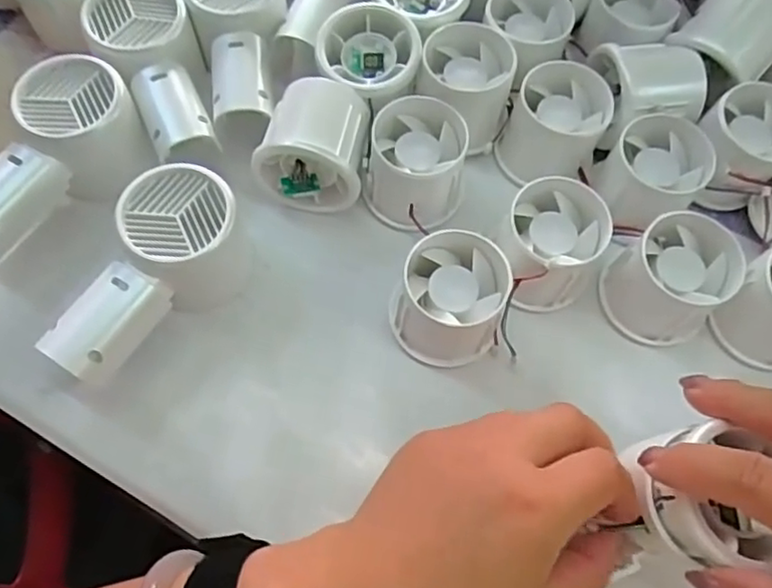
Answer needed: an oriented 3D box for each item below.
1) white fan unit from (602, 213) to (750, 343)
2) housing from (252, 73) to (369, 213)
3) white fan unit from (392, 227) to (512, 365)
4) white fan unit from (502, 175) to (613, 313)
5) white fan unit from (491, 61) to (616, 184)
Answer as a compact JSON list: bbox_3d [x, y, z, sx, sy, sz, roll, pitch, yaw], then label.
[{"bbox_3d":[0.148,-0.007,0.329,0.053,0.051,0.054,1,67,-3],"label":"white fan unit"},{"bbox_3d":[-0.037,-0.081,0.347,0.054,0.045,0.056,12,67,2],"label":"housing"},{"bbox_3d":[0.033,0.002,0.323,0.054,0.037,0.057,1,67,-3],"label":"white fan unit"},{"bbox_3d":[0.086,-0.024,0.332,0.052,0.052,0.055,1,67,-3],"label":"white fan unit"},{"bbox_3d":[0.095,-0.094,0.363,0.052,0.046,0.053,24,68,7],"label":"white fan unit"}]

